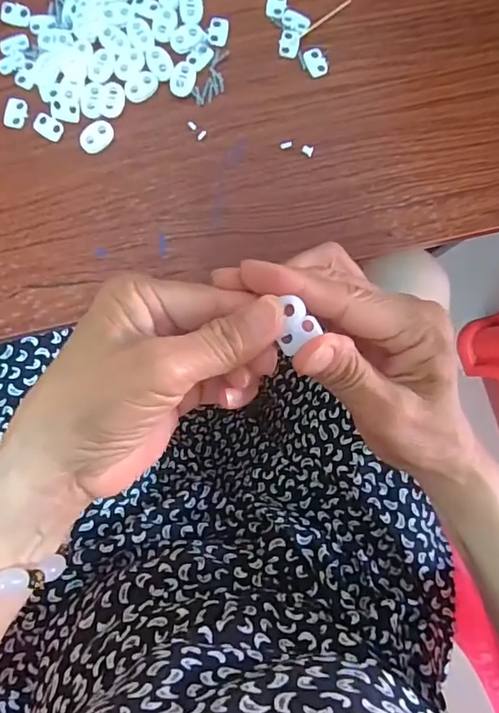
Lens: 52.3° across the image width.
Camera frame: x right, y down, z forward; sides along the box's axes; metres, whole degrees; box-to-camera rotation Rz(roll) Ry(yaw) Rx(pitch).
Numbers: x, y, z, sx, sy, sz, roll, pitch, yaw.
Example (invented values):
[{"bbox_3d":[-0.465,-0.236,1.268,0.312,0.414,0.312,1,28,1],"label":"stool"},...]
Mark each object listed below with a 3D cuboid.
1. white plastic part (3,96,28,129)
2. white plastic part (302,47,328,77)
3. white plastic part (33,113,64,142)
[{"bbox_3d":[-0.152,-0.158,0.329,0.013,0.004,0.020,13,86,-4],"label":"white plastic part"},{"bbox_3d":[0.045,-0.198,0.340,0.014,0.004,0.019,-26,89,-6],"label":"white plastic part"},{"bbox_3d":[-0.131,-0.149,0.329,0.018,0.004,0.013,31,85,-2],"label":"white plastic part"}]

